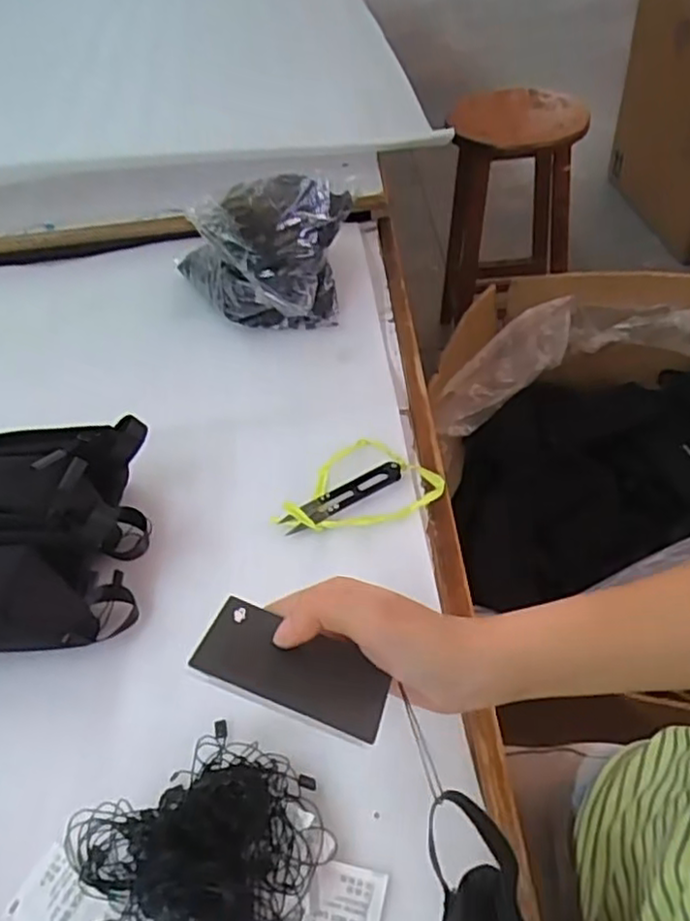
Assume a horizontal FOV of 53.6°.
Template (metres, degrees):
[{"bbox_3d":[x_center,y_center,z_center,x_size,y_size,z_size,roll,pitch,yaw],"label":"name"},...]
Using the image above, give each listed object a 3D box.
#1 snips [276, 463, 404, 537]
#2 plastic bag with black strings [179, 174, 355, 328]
[{"bbox_3d":[-0.001,0.028,0.531,0.101,0.015,0.025,-26,50,-16],"label":"snips"},{"bbox_3d":[-0.080,-0.200,0.676,0.180,0.120,0.129,-8,47,-1],"label":"plastic bag with black strings"}]

